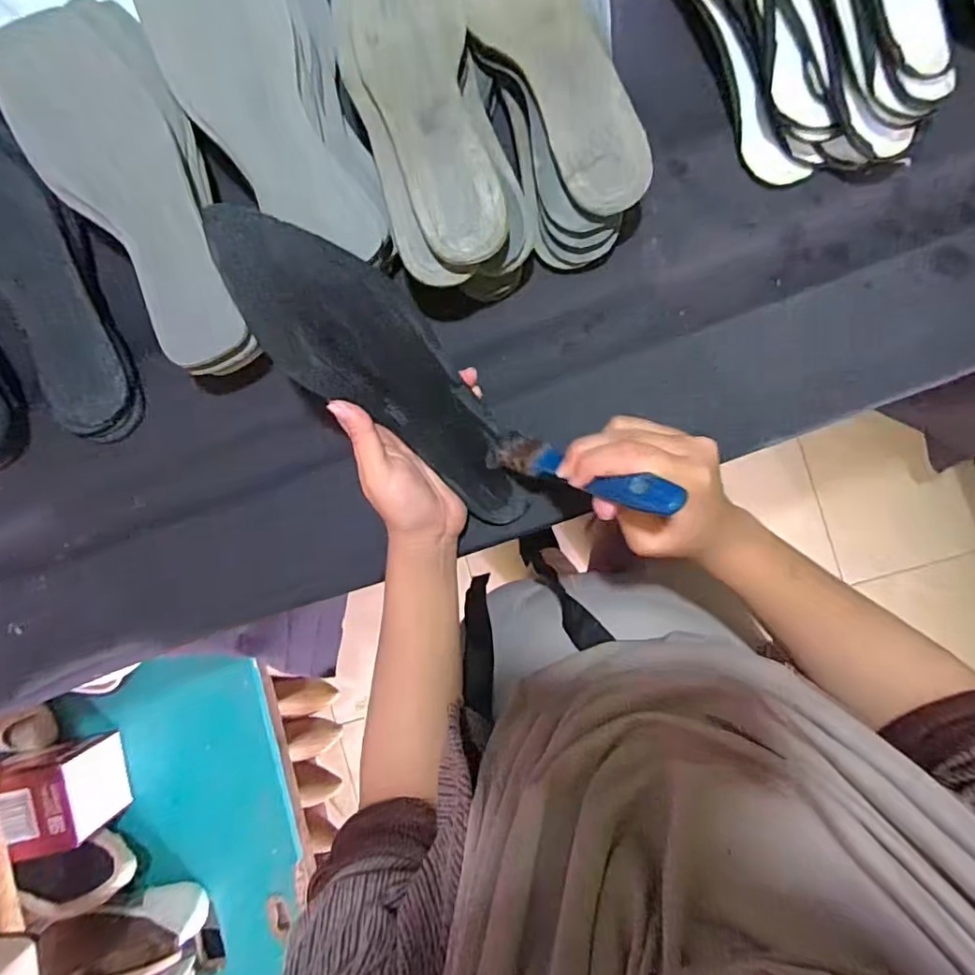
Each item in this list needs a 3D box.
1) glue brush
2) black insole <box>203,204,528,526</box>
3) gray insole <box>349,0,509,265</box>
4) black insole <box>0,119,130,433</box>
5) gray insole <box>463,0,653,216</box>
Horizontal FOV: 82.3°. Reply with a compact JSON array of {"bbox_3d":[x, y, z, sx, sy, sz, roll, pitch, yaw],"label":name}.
[{"bbox_3d":[0.047,-0.010,0.330,0.015,0.156,0.025,24,90,-32],"label":"glue brush"},{"bbox_3d":[-0.057,-0.066,0.353,0.076,0.011,0.251,-45,119,1],"label":"black insole"},{"bbox_3d":[-0.040,-0.255,0.358,0.068,0.027,0.236,-15,88,3],"label":"gray insole"},{"bbox_3d":[-0.349,-0.169,0.422,0.074,0.028,0.272,-30,87,2],"label":"black insole"},{"bbox_3d":[0.037,-0.295,0.371,0.074,0.016,0.243,-21,87,3],"label":"gray insole"}]

